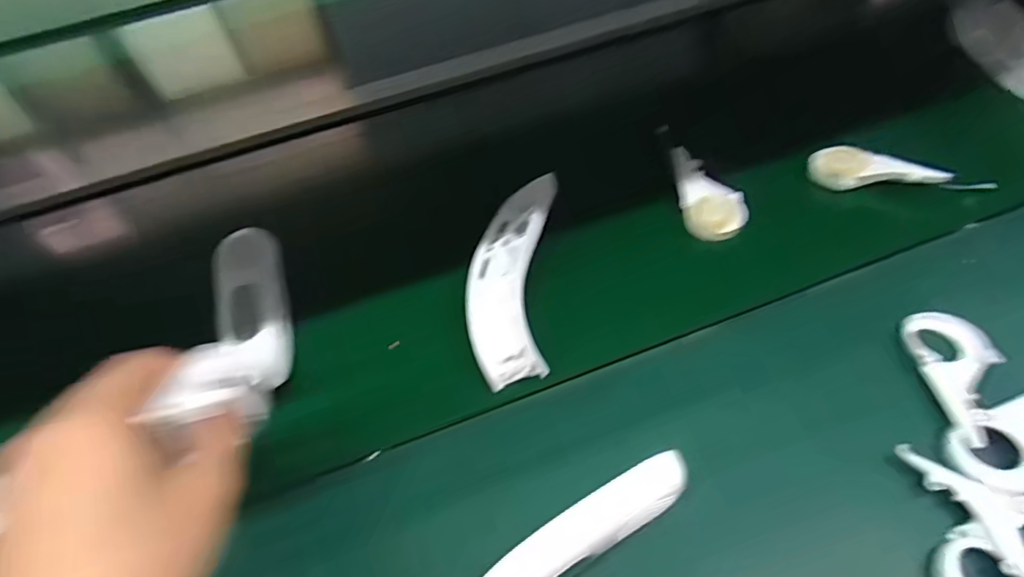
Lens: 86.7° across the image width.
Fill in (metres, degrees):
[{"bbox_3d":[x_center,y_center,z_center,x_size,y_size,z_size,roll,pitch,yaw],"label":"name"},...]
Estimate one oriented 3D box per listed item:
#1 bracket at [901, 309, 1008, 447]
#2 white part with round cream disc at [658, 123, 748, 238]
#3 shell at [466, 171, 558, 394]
[{"bbox_3d":[0.282,0.052,0.336,0.049,0.007,0.088,-5,50,0],"label":"bracket"},{"bbox_3d":[0.159,-0.095,0.473,0.048,0.018,0.118,-17,65,-10],"label":"white part with round cream disc"},{"bbox_3d":[0.001,-0.015,0.426,0.059,0.027,0.185,2,51,5],"label":"shell"}]

